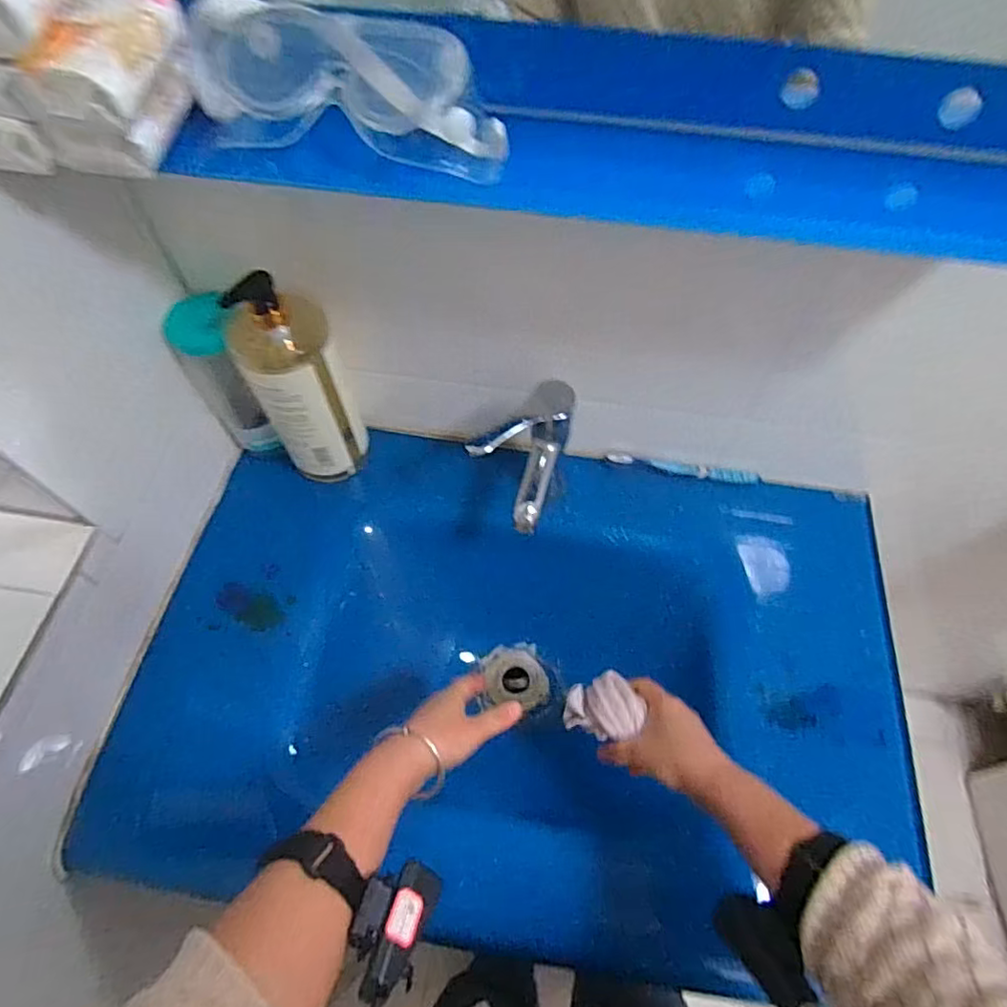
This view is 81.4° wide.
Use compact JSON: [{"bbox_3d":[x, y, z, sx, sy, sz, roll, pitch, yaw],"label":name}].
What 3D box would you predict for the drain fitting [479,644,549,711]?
[{"bbox_3d":[0.016,0.220,0.747,0.082,0.009,0.074,-1,61,-2],"label":"drain fitting"}]

